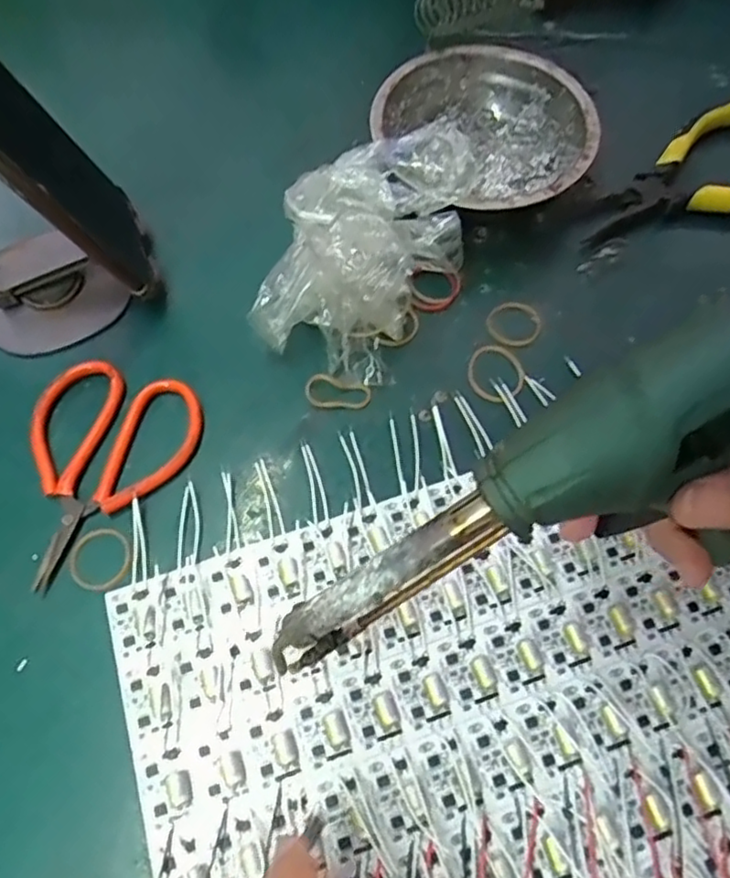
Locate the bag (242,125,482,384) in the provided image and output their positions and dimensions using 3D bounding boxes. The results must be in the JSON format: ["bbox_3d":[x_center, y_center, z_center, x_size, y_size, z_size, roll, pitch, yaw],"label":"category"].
[{"bbox_3d":[0.003,-0.112,0.336,0.098,0.070,0.144,10,67,4],"label":"bag"}]

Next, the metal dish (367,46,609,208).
[{"bbox_3d":[0.072,-0.180,0.388,0.111,0.047,0.128,-40,73,-16],"label":"metal dish"}]

